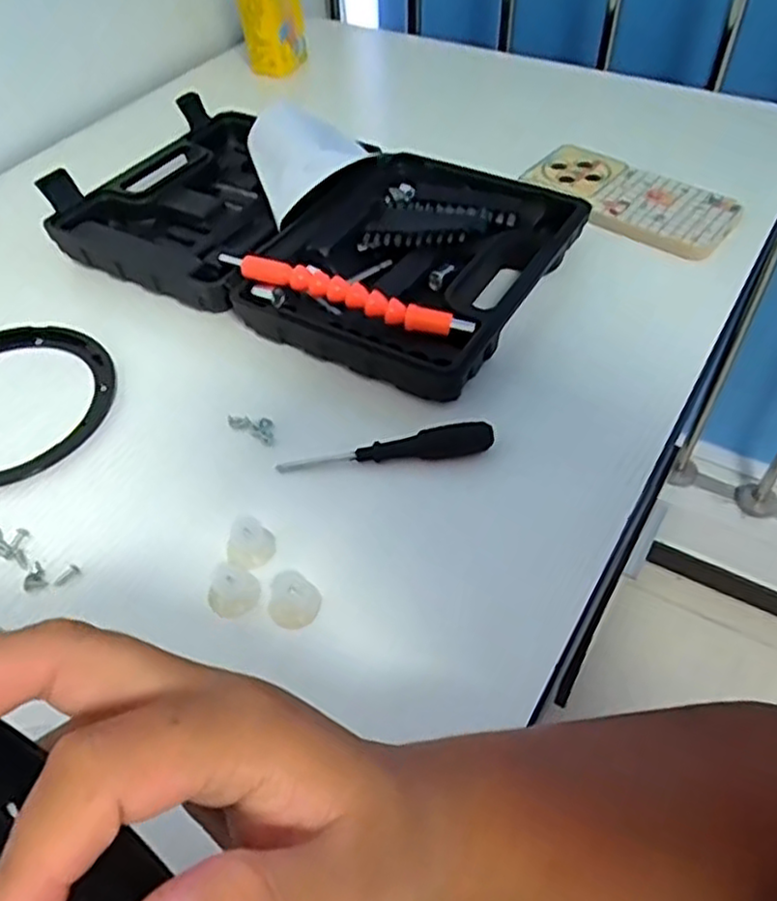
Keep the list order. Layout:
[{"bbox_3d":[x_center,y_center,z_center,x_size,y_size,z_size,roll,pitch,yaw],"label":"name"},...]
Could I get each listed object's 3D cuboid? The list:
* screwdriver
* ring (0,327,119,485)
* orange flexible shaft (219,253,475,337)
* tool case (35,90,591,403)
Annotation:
[{"bbox_3d":[-0.002,-0.002,0.388,0.115,0.017,0.013,-4,48,-1],"label":"screwdriver"},{"bbox_3d":[-0.233,-0.030,0.428,0.132,0.007,0.127,-1,48,2],"label":"ring"},{"bbox_3d":[-0.029,-0.094,0.430,0.161,0.020,0.014,17,51,17],"label":"orange flexible shaft"},{"bbox_3d":[-0.061,-0.165,0.507,0.353,0.050,0.215,23,53,21],"label":"tool case"}]

